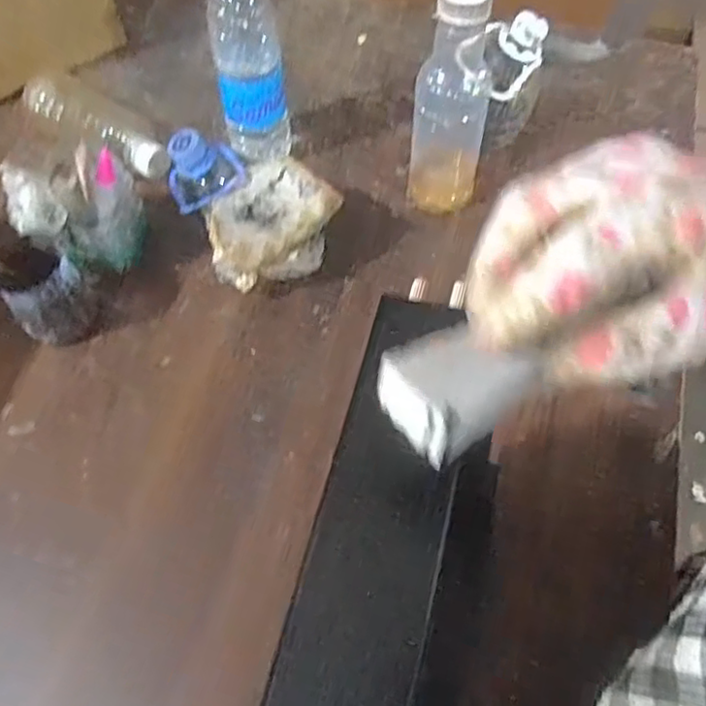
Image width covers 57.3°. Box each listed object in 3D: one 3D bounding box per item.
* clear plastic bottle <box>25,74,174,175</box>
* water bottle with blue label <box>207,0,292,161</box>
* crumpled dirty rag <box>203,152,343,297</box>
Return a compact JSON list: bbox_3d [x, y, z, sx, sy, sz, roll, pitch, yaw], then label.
[{"bbox_3d":[-0.263,-0.234,0.680,0.190,0.049,0.063,30,64,17],"label":"clear plastic bottle"},{"bbox_3d":[-0.097,-0.269,0.603,0.061,0.205,0.054,-7,59,-4],"label":"water bottle with blue label"},{"bbox_3d":[-0.078,-0.110,0.587,0.116,0.078,0.093,-41,67,-21],"label":"crumpled dirty rag"}]

